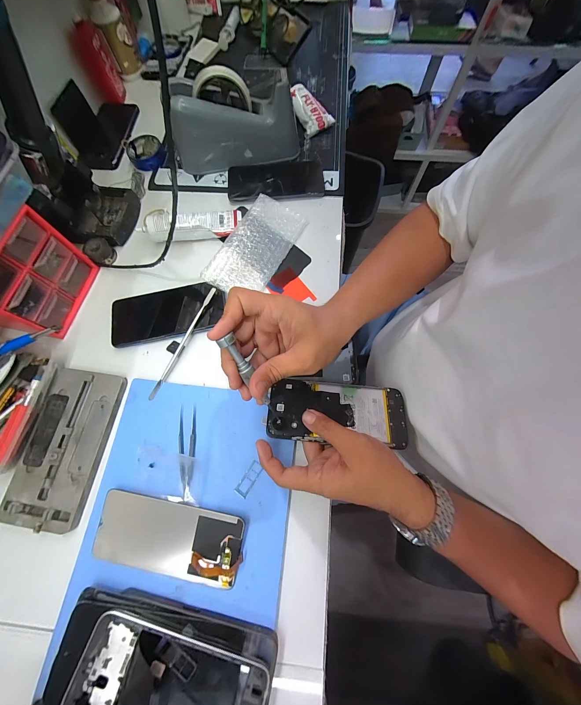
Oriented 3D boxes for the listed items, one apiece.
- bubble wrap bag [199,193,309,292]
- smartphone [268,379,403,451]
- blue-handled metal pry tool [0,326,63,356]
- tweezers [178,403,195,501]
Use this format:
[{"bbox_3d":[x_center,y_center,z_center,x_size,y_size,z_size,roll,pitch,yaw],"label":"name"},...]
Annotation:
[{"bbox_3d":[-0.050,-0.158,0.397,0.084,0.023,0.171,28,74,10],"label":"bubble wrap bag"},{"bbox_3d":[0.054,0.069,0.312,0.158,0.014,0.069,3,71,0],"label":"smartphone"},{"bbox_3d":[-0.353,-0.005,0.324,0.135,0.008,0.014,-25,73,-8],"label":"blue-handled metal pry tool"},{"bbox_3d":[-0.122,0.114,0.311,0.021,0.009,0.099,-8,71,-2],"label":"tweezers"}]

